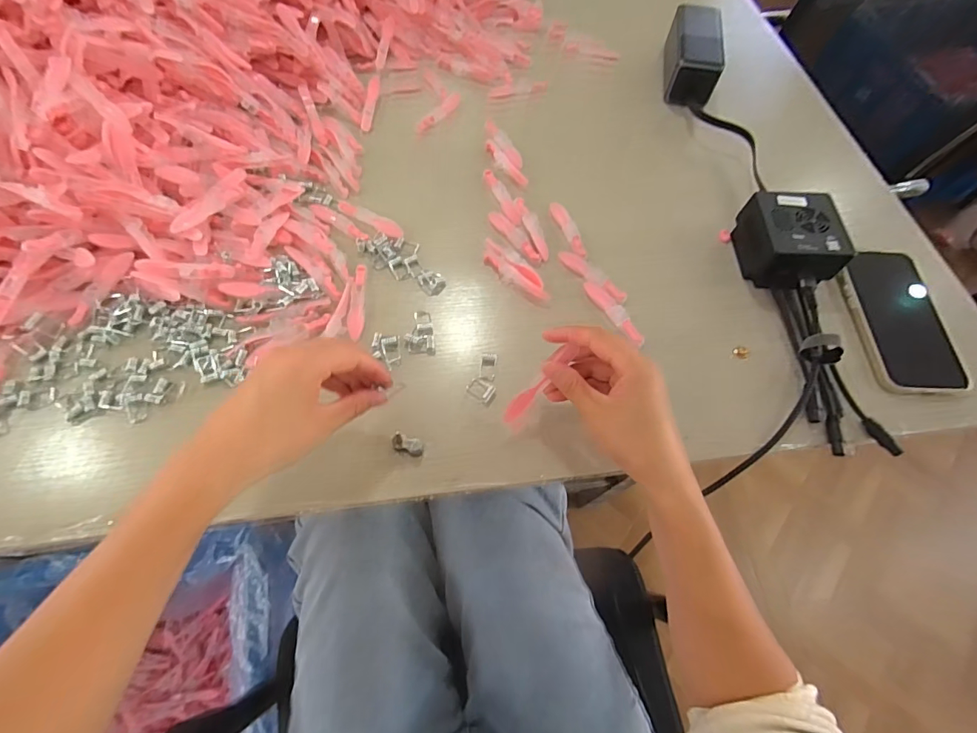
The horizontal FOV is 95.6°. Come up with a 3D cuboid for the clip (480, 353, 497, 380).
[{"bbox_3d":[0.000,0.000,0.379,0.013,0.006,0.022,6,64,1],"label":"clip"}]

